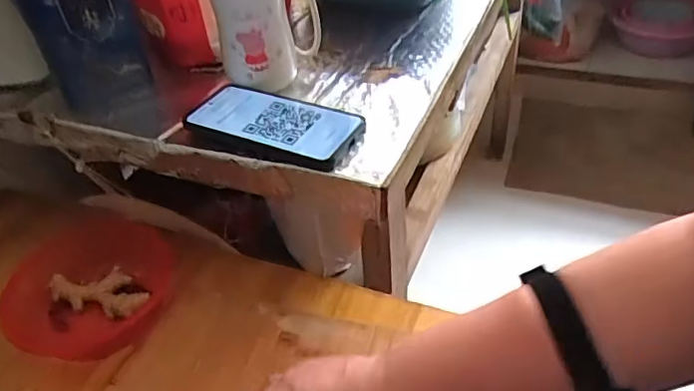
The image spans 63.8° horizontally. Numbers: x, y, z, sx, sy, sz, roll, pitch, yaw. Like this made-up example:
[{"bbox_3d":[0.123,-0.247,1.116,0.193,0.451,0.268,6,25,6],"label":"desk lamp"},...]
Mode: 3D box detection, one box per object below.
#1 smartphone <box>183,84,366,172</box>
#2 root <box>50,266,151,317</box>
[{"bbox_3d":[-0.071,-0.070,0.525,0.170,0.008,0.079,17,45,23],"label":"smartphone"},{"bbox_3d":[-0.278,0.107,0.631,0.117,0.025,0.051,2,42,12],"label":"root"}]

